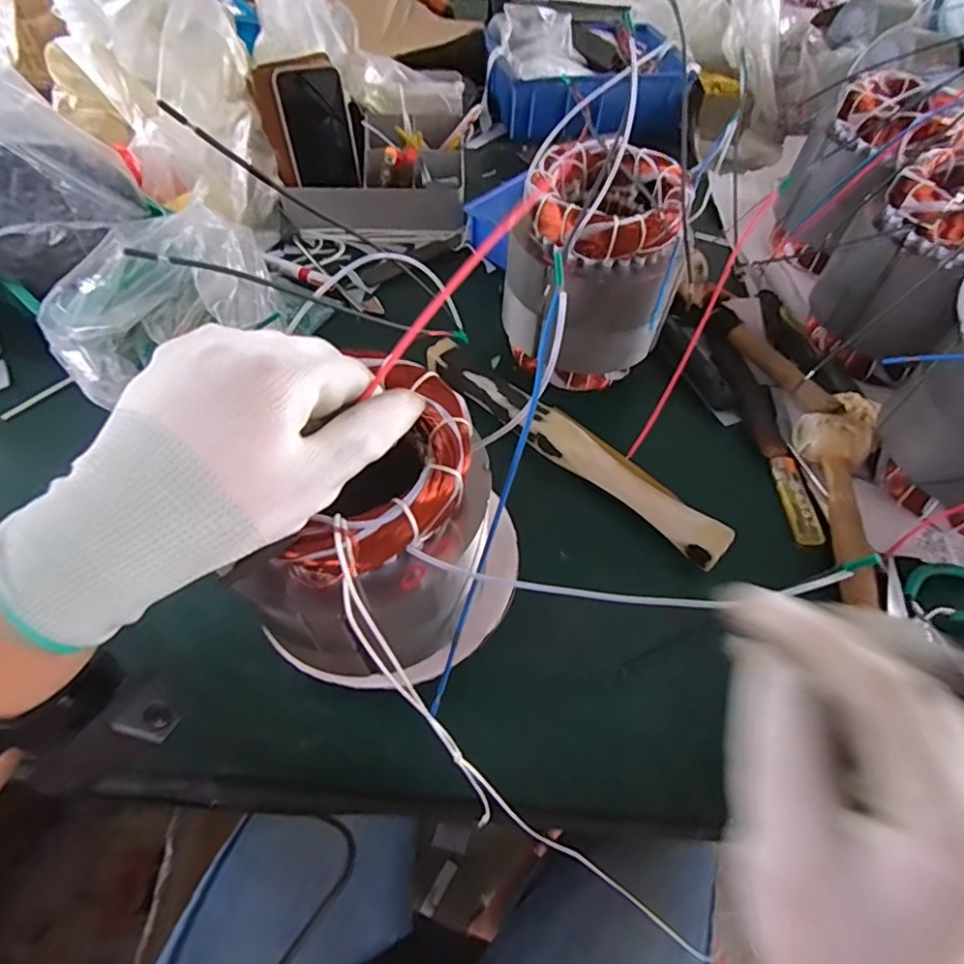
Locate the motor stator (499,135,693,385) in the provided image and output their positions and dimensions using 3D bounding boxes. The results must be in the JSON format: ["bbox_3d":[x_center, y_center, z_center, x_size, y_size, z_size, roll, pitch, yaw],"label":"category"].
[{"bbox_3d":[0.103,-0.203,0.535,0.134,0.189,0.134,13,56,6],"label":"motor stator"}]

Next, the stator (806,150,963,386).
[{"bbox_3d":[0.430,-0.210,0.563,0.146,0.169,0.125,35,61,20],"label":"stator"}]

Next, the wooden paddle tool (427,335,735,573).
[{"bbox_3d":[0.072,-0.038,0.513,0.328,0.029,0.040,39,62,22],"label":"wooden paddle tool"}]

